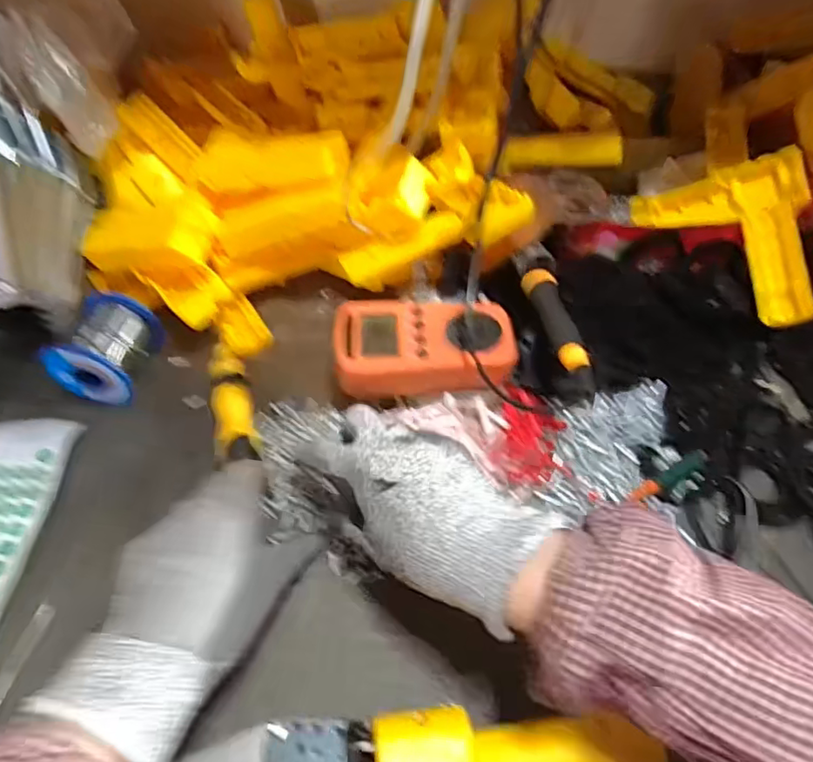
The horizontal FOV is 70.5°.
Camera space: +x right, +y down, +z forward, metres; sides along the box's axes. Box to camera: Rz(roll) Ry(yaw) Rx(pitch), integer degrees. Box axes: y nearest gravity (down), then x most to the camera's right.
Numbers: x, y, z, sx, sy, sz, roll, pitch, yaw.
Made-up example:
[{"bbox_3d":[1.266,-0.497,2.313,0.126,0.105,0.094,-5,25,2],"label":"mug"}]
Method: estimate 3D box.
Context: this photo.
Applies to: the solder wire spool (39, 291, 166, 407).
[{"bbox_3d":[-0.230,-0.024,0.446,0.061,0.052,0.075,12,53,6],"label":"solder wire spool"}]

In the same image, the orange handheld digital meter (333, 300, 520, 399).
[{"bbox_3d":[0.013,-0.028,0.427,0.127,0.032,0.071,-1,53,-4],"label":"orange handheld digital meter"}]

